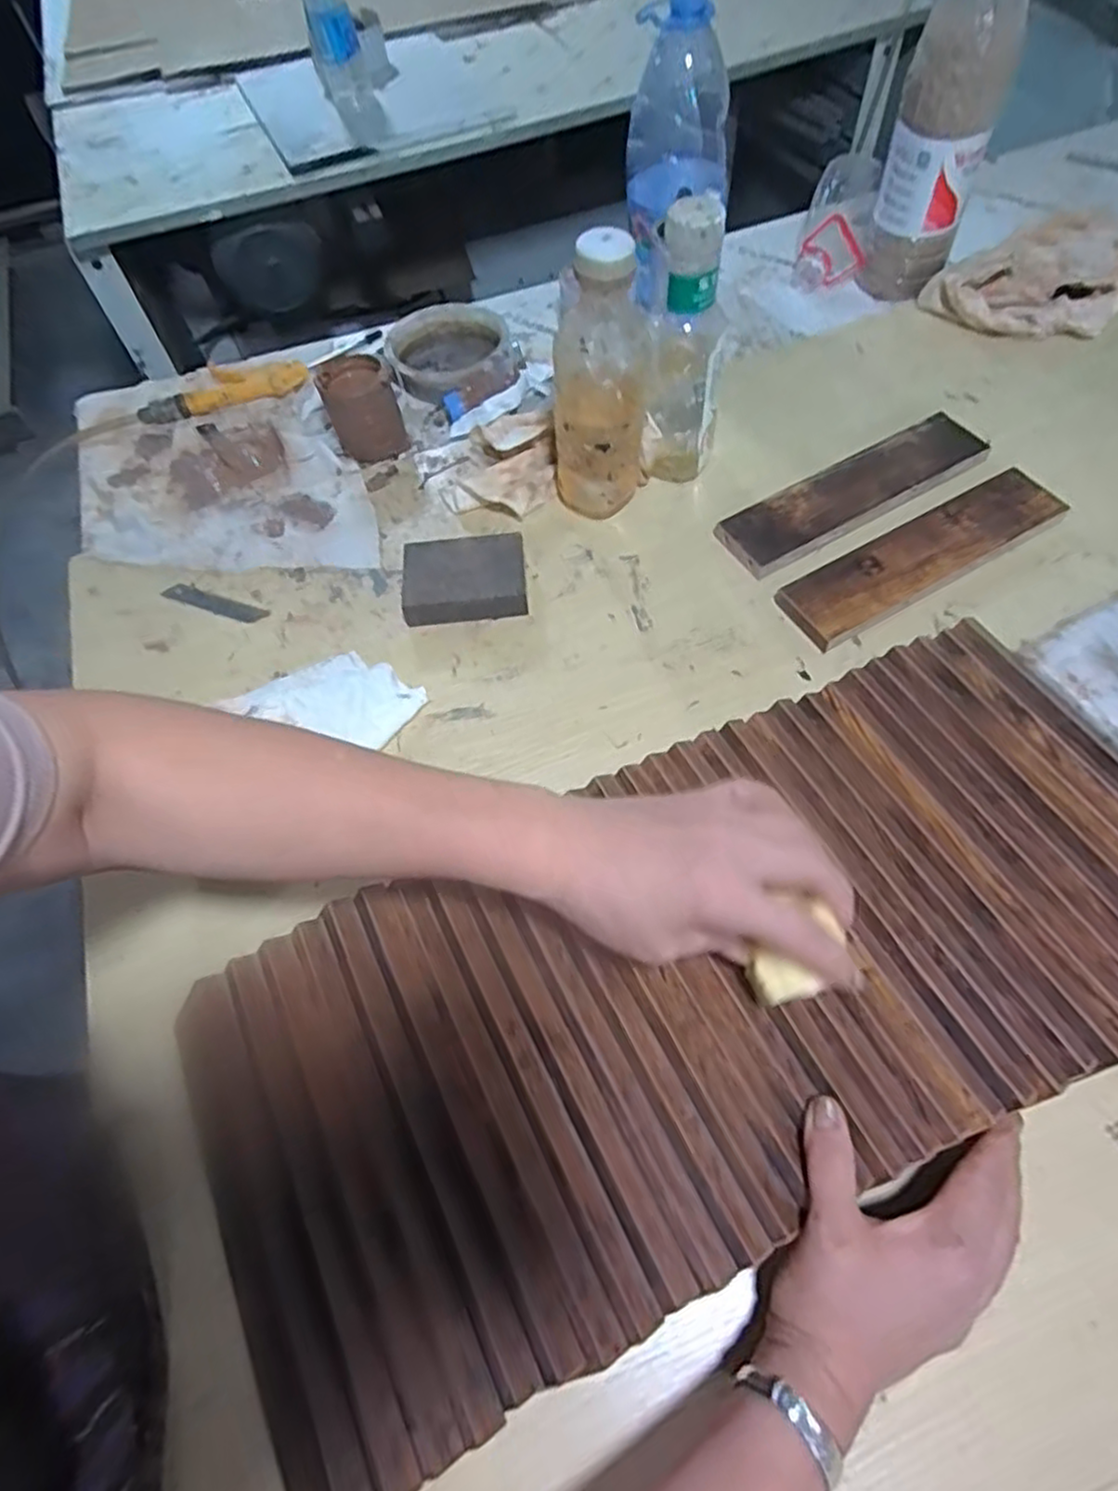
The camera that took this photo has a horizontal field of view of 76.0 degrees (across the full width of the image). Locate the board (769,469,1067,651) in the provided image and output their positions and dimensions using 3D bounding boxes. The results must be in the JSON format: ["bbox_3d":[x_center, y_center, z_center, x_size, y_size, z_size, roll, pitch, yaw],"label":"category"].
[{"bbox_3d":[0.292,-0.151,0.574,0.248,0.023,0.063,-27,63,-12],"label":"board"}]

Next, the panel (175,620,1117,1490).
[{"bbox_3d":[0.087,0.120,0.389,0.550,0.018,0.244,-24,63,-10],"label":"panel"}]

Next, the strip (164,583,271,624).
[{"bbox_3d":[-0.293,-0.121,0.605,0.100,0.007,0.020,20,64,13],"label":"strip"}]

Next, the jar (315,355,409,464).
[{"bbox_3d":[-0.188,-0.327,0.685,0.065,0.070,0.071,-16,61,-6],"label":"jar"}]

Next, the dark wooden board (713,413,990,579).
[{"bbox_3d":[0.259,-0.218,0.620,0.256,0.020,0.068,-28,63,-13],"label":"dark wooden board"}]

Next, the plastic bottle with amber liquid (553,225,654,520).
[{"bbox_3d":[0.034,-0.284,0.560,0.077,0.211,0.086,1,61,3],"label":"plastic bottle with amber liquid"}]

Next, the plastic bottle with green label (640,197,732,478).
[{"bbox_3d":[0.097,-0.306,0.565,0.056,0.212,0.060,-1,61,2],"label":"plastic bottle with green label"}]

